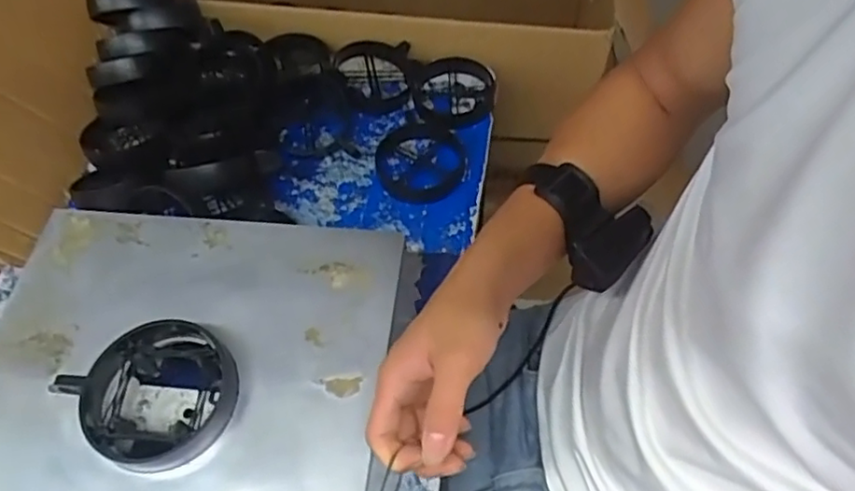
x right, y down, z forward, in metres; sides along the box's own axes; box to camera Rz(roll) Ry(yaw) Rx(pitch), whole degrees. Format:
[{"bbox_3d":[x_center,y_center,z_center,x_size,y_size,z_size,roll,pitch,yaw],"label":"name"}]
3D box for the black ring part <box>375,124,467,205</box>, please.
[{"bbox_3d":[-0.006,-0.095,0.739,0.103,0.020,0.102,-1,58,2],"label":"black ring part"}]

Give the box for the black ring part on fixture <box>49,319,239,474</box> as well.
[{"bbox_3d":[-0.184,0.103,0.439,0.105,0.026,0.099,-1,58,2],"label":"black ring part on fixture"}]

